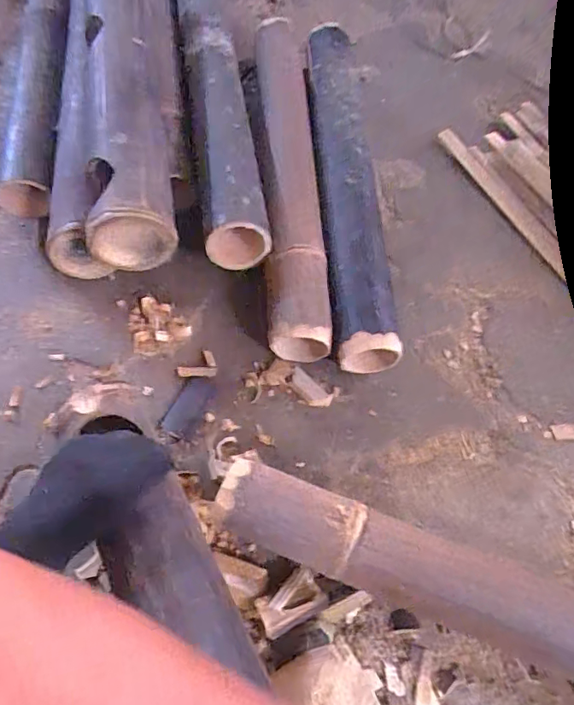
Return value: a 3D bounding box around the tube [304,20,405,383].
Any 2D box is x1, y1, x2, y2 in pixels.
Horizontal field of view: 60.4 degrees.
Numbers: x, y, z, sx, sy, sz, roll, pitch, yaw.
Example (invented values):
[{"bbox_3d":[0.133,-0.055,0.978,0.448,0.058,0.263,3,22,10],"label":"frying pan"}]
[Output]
[{"bbox_3d":[0.073,-0.225,0.640,0.077,0.090,0.539,-3,65,-3],"label":"tube"}]

